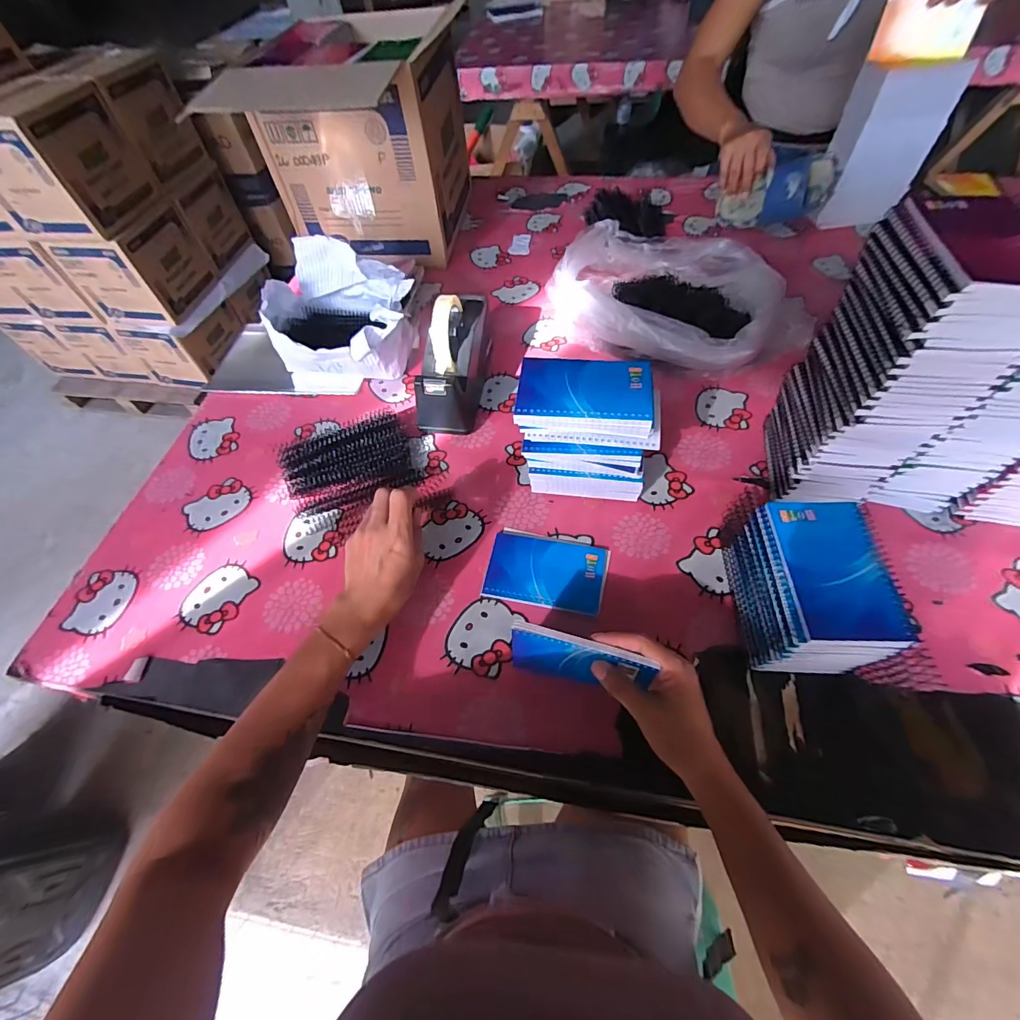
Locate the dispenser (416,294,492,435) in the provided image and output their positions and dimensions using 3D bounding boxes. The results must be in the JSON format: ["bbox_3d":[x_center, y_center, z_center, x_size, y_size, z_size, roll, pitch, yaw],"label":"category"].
[{"bbox_3d":[-0.077,-0.213,0.637,0.076,0.124,0.196,4,58,6],"label":"dispenser"}]

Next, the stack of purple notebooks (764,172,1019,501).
[{"bbox_3d":[0.364,-0.124,0.452,0.097,0.282,0.127,3,57,6],"label":"stack of purple notebooks"}]

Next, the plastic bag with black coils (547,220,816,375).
[{"bbox_3d":[0.247,-0.321,0.698,0.354,0.098,0.249,29,63,20],"label":"plastic bag with black coils"}]

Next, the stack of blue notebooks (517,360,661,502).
[{"bbox_3d":[0.083,-0.075,0.508,0.139,0.165,0.076,5,58,6],"label":"stack of blue notebooks"}]

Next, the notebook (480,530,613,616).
[{"bbox_3d":[0.042,0.068,0.512,0.131,0.009,0.086,10,58,10],"label":"notebook"}]

